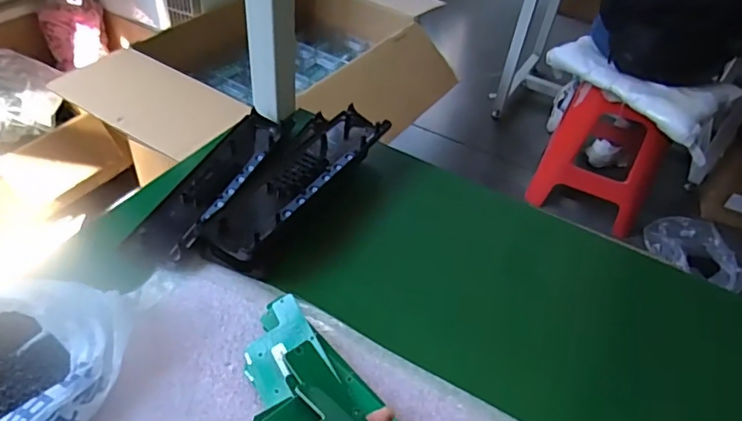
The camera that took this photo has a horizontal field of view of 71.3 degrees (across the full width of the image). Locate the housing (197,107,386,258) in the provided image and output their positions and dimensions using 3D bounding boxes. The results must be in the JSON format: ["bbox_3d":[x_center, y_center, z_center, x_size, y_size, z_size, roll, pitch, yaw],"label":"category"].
[{"bbox_3d":[-0.083,-0.038,0.545,0.103,0.034,0.245,24,47,17],"label":"housing"}]

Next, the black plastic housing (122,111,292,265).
[{"bbox_3d":[-0.163,-0.034,0.555,0.067,0.034,0.244,16,45,9],"label":"black plastic housing"}]

